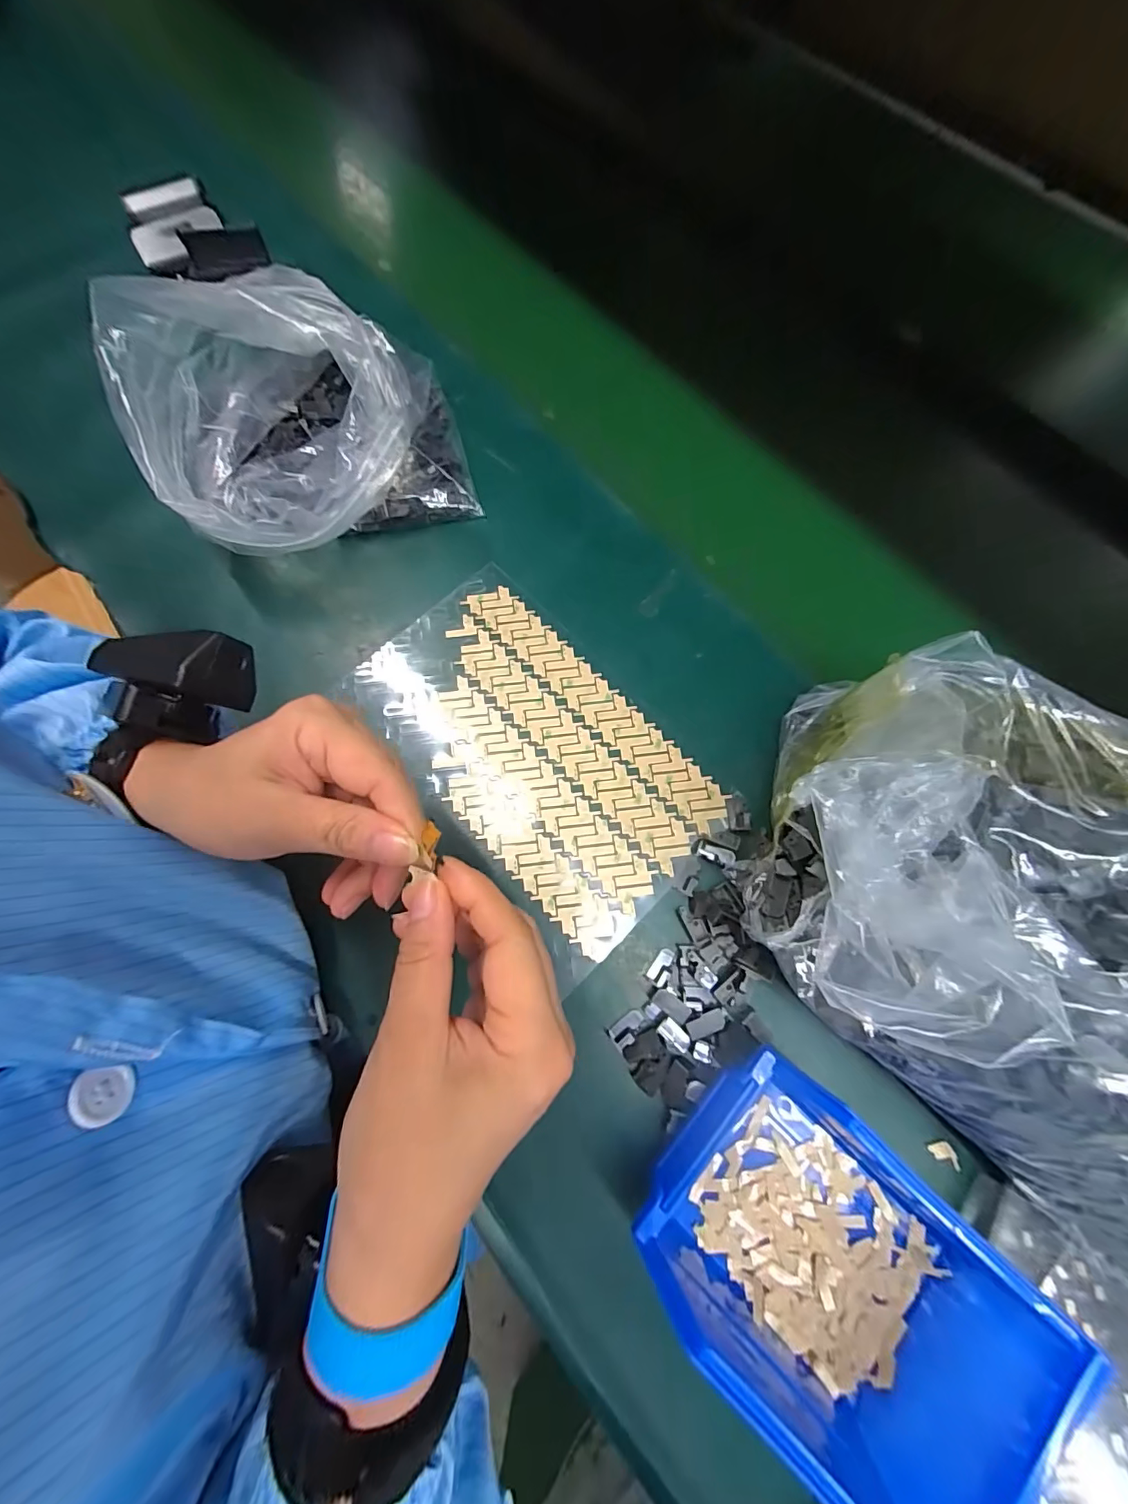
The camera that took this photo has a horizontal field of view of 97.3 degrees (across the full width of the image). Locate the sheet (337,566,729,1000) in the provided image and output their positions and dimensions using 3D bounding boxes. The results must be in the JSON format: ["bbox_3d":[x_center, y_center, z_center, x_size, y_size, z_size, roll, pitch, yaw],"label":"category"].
[{"bbox_3d":[-0.024,0.002,0.326,0.145,0.004,0.250,-42,78,-10],"label":"sheet"}]

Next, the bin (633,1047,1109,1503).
[{"bbox_3d":[0.115,0.229,0.221,0.140,0.067,0.105,43,76,11],"label":"bin"}]

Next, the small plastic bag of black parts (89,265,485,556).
[{"bbox_3d":[-0.178,-0.226,0.341,0.202,0.108,0.171,-17,73,-6],"label":"small plastic bag of black parts"}]

